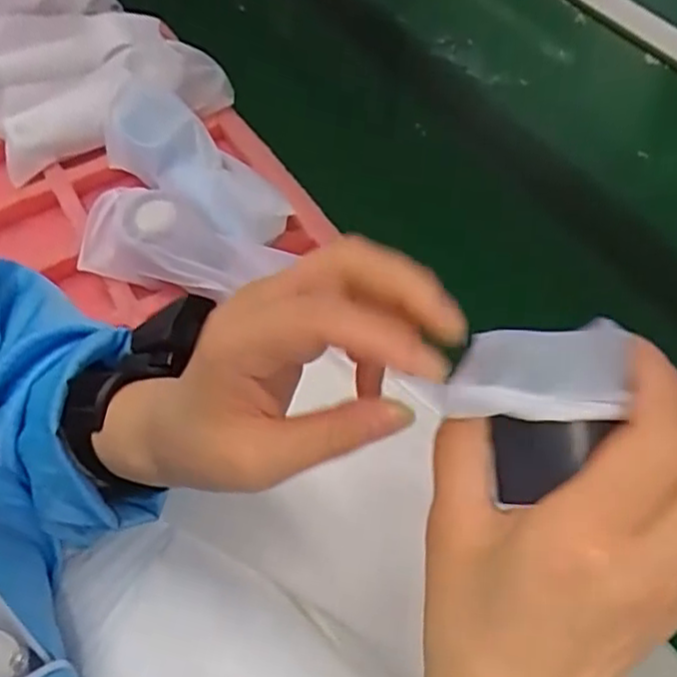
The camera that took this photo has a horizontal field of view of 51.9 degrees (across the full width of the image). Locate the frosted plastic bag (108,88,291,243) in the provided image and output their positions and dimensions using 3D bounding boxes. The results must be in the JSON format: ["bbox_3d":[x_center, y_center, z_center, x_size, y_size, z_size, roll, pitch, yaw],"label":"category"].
[{"bbox_3d":[-0.107,-0.133,0.530,0.174,0.044,0.065,37,66,25],"label":"frosted plastic bag"}]

